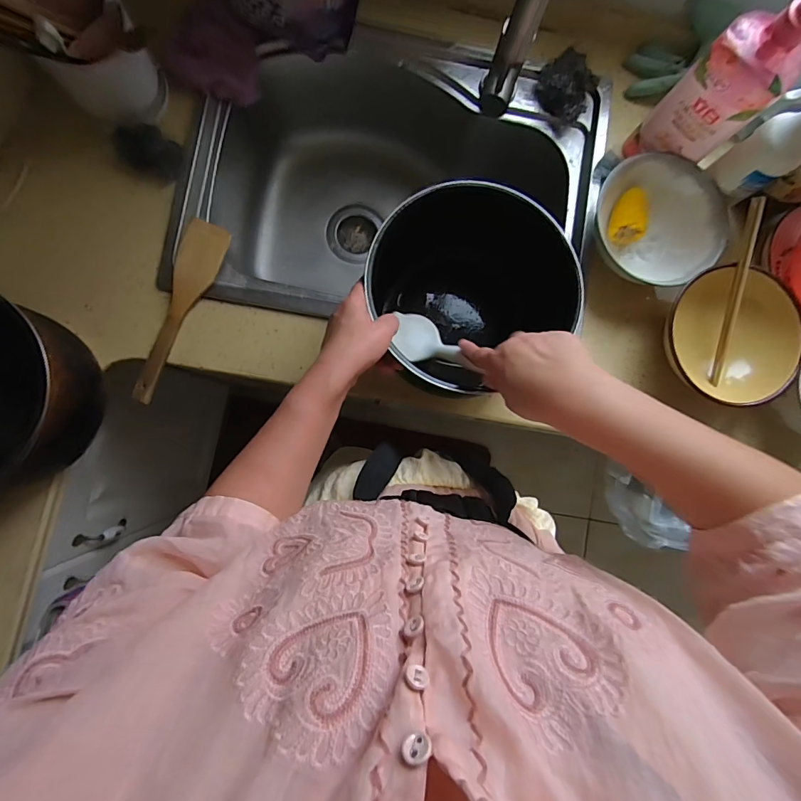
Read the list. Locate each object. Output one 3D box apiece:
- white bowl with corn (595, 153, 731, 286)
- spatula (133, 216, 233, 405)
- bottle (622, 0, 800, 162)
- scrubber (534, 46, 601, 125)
[{"bbox_3d":[0.338,-0.233,0.568,0.163,0.061,0.163,0,86,-5],"label":"white bowl with corn"},{"bbox_3d":[-0.288,-0.113,0.544,0.053,0.024,0.239,22,85,-3],"label":"spatula"},{"bbox_3d":[0.373,-0.358,0.477,0.090,0.244,0.061,41,84,-1],"label":"bottle"},{"bbox_3d":[0.239,-0.444,0.603,0.068,0.043,0.081,-39,90,-6],"label":"scrubber"}]

